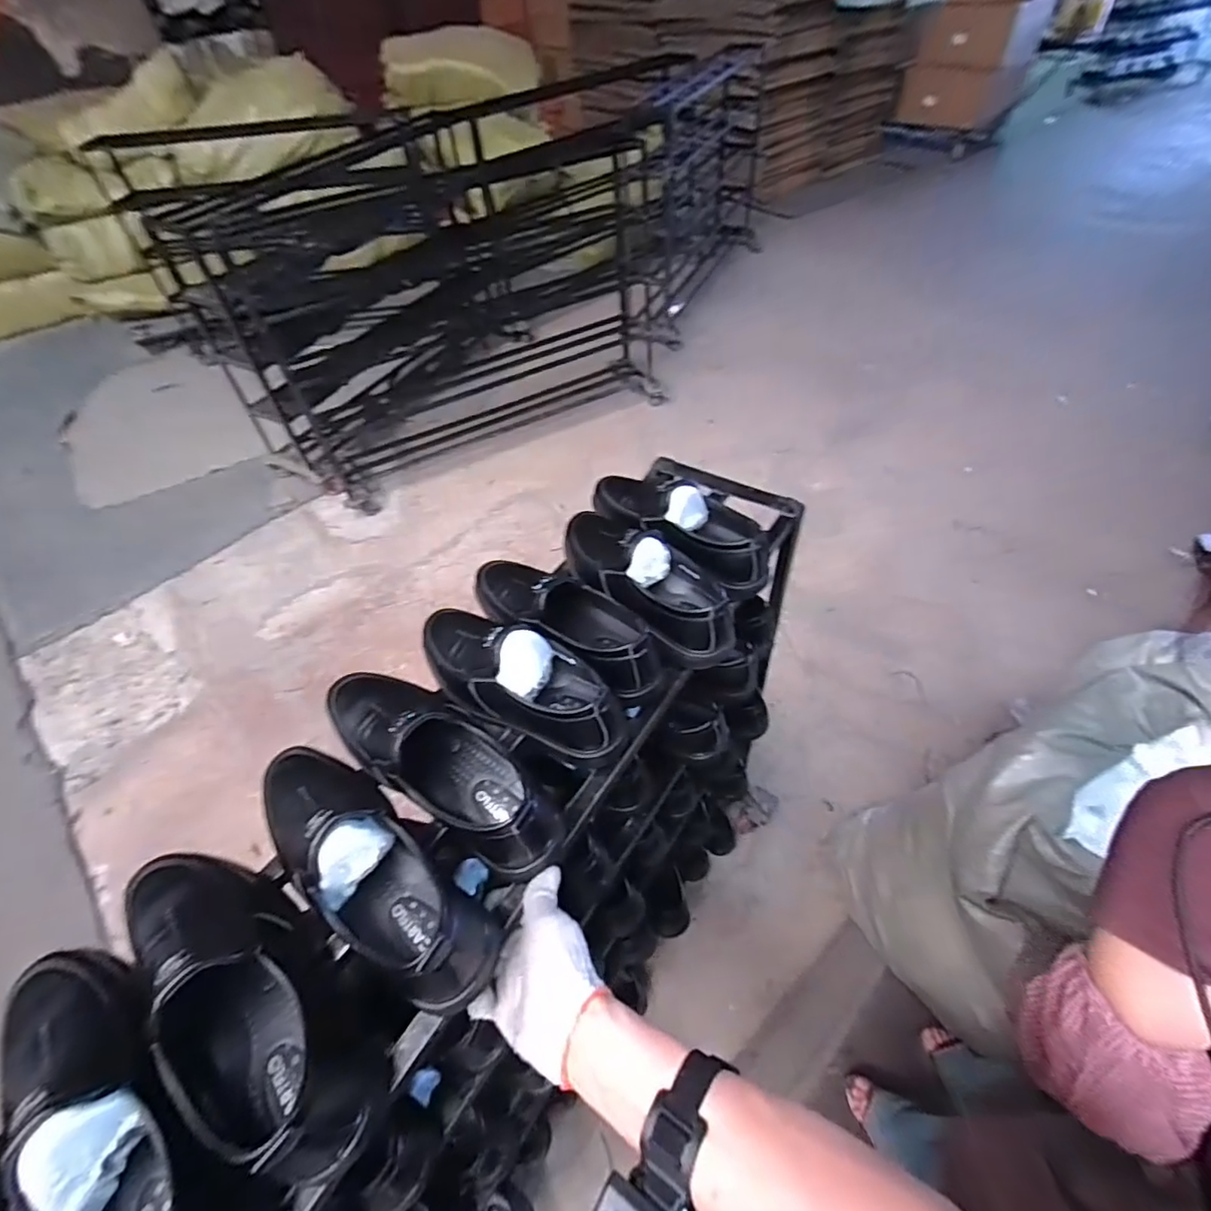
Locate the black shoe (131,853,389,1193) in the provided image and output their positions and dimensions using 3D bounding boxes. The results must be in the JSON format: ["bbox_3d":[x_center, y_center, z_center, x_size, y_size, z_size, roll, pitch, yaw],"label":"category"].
[{"bbox_3d":[-0.283,0.291,0.441,0.278,0.108,0.113,24,57,22],"label":"black shoe"}]

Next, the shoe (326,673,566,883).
[{"bbox_3d":[-0.162,0.139,0.554,0.286,0.092,0.094,30,60,26],"label":"shoe"}]

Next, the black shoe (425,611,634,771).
[{"bbox_3d":[-0.096,0.072,0.603,0.257,0.084,0.090,23,57,22],"label":"black shoe"}]

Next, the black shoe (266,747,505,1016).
[{"bbox_3d":[-0.209,0.211,0.493,0.276,0.104,0.080,33,59,28],"label":"black shoe"}]

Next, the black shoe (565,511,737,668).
[{"bbox_3d":[0.043,-0.037,0.679,0.096,0.082,0.261,-32,55,-19],"label":"black shoe"}]

